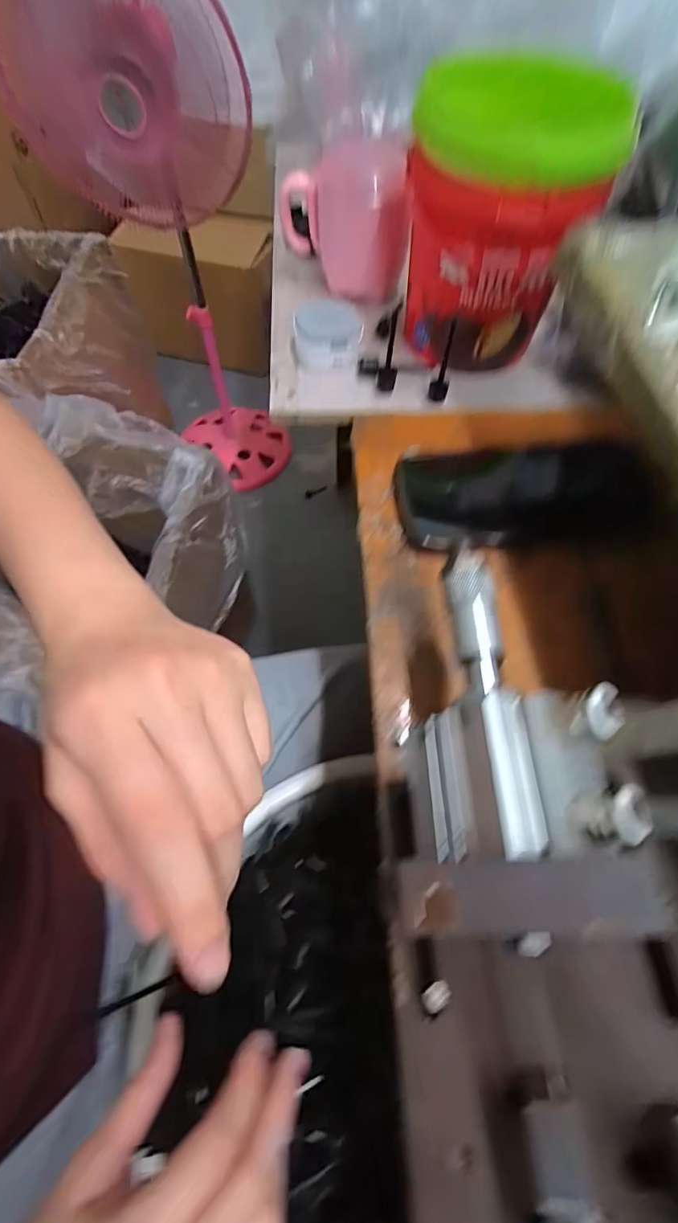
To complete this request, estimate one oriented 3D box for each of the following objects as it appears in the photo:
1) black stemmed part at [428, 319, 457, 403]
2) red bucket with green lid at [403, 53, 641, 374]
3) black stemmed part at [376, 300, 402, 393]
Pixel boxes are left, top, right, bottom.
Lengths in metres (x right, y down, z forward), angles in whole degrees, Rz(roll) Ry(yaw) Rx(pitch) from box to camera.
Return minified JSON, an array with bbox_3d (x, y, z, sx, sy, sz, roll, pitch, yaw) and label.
[{"bbox_3d":[0.079,-0.186,0.364,0.014,0.059,0.015,10,62,4],"label":"black stemmed part"},{"bbox_3d":[0.110,-0.272,0.353,0.123,0.150,0.118,-12,62,-8],"label":"red bucket with green lid"},{"bbox_3d":[0.039,-0.198,0.370,0.014,0.059,0.018,8,61,3],"label":"black stemmed part"}]

